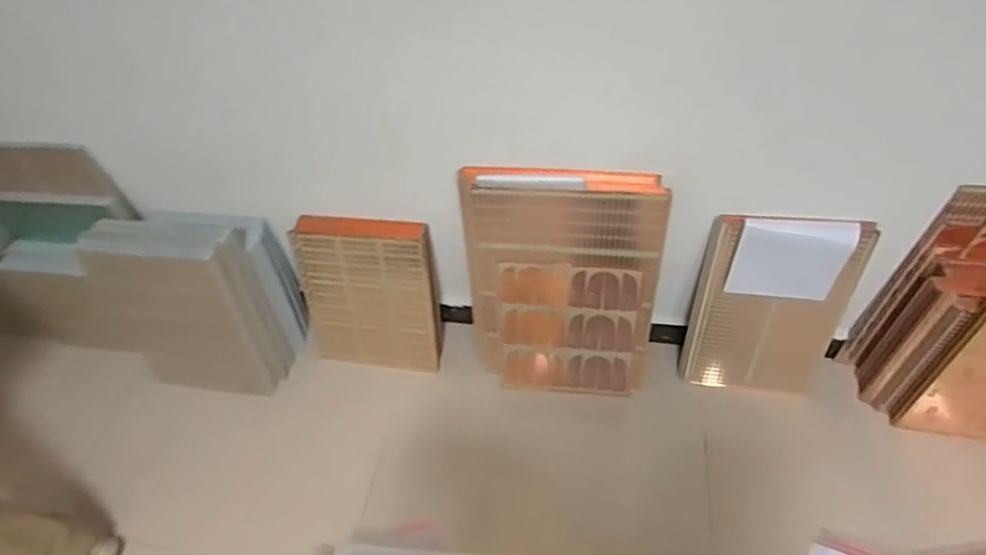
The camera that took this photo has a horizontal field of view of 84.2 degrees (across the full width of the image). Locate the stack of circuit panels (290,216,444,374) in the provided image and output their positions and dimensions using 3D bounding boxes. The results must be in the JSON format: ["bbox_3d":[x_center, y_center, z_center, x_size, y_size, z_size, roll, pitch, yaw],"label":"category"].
[{"bbox_3d":[-0.328,0.046,1.503,0.362,0.465,0.094,5,35,7],"label":"stack of circuit panels"}]

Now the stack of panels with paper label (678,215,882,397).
[{"bbox_3d":[0.644,0.080,1.289,0.331,0.508,0.080,8,35,11],"label":"stack of panels with paper label"}]

